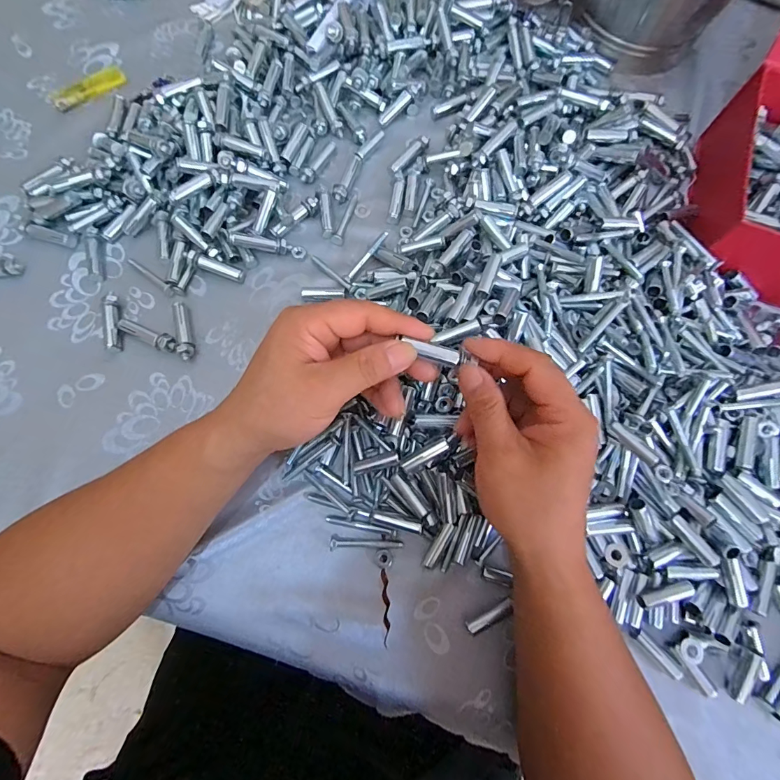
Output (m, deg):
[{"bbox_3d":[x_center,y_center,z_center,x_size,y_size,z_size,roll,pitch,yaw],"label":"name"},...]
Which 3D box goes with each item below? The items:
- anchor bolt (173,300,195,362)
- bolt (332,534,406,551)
[{"bbox_3d":[-0.181,-0.053,0.361,0.012,0.014,0.057,-14,76,-5],"label":"anchor bolt"},{"bbox_3d":[-0.018,0.118,0.319,0.056,0.008,0.010,1,75,-1],"label":"bolt"}]

